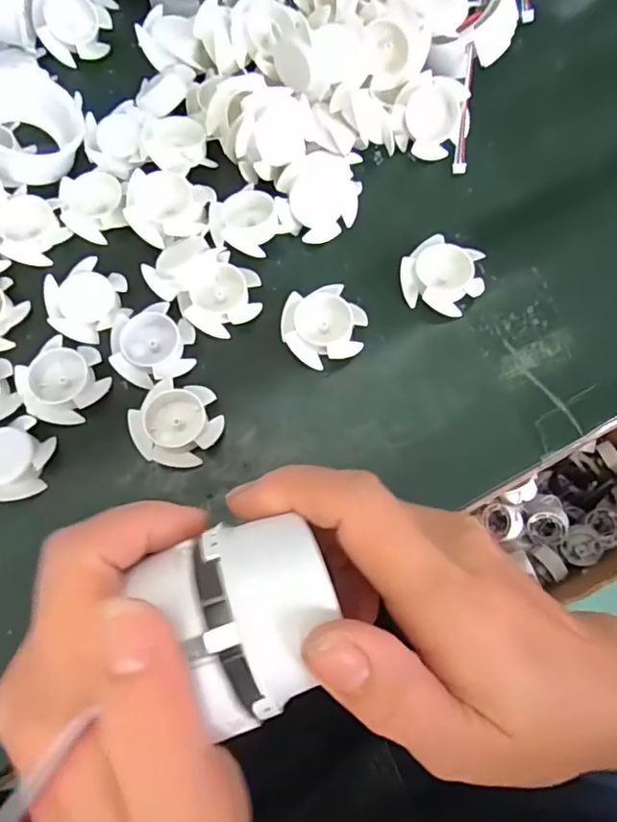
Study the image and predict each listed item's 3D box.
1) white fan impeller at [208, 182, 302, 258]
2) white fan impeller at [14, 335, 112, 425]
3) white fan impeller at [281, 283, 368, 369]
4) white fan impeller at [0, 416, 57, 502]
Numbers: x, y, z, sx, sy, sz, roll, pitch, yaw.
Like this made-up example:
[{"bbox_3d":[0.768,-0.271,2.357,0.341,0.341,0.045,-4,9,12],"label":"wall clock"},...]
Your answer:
[{"bbox_3d":[-0.031,-0.097,0.293,0.038,0.014,0.036,0,75,-1],"label":"white fan impeller"},{"bbox_3d":[-0.117,-0.014,0.273,0.036,0.015,0.039,0,75,-1],"label":"white fan impeller"},{"bbox_3d":[0.007,-0.042,0.281,0.039,0.013,0.036,0,75,-1],"label":"white fan impeller"},{"bbox_3d":[-0.137,0.022,0.261,0.036,0.014,0.040,10,75,1],"label":"white fan impeller"}]

